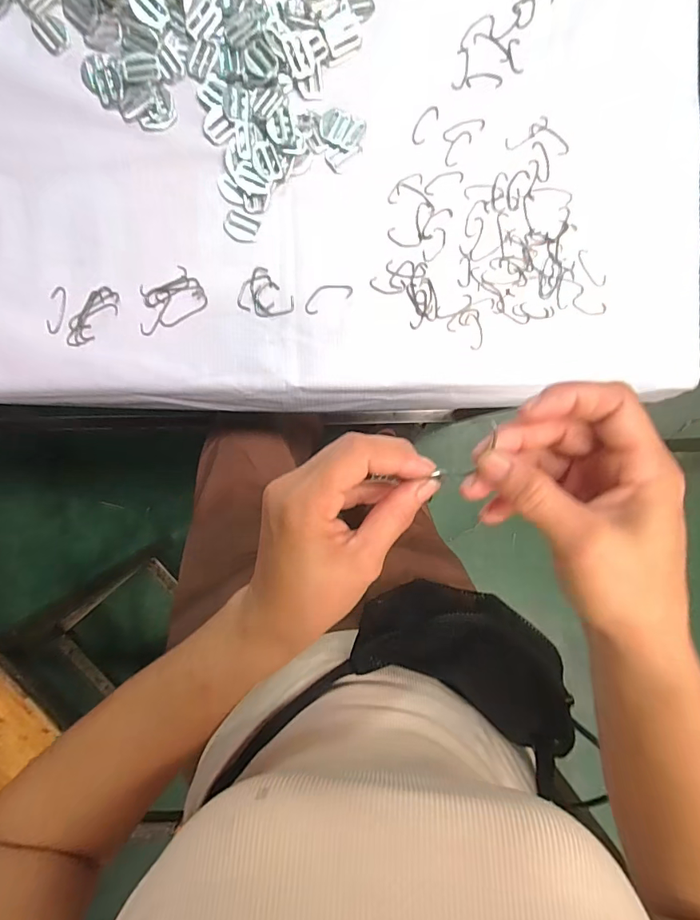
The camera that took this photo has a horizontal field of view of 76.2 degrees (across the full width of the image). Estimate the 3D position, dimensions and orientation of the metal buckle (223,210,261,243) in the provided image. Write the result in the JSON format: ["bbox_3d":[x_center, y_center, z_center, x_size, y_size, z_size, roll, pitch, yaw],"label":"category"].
[{"bbox_3d":[-0.097,-0.208,0.397,0.030,0.004,0.023,24,90,-3],"label":"metal buckle"}]

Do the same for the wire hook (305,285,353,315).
[{"bbox_3d":[-0.020,-0.148,0.402,0.046,0.004,0.019,-27,93,-2],"label":"wire hook"}]

